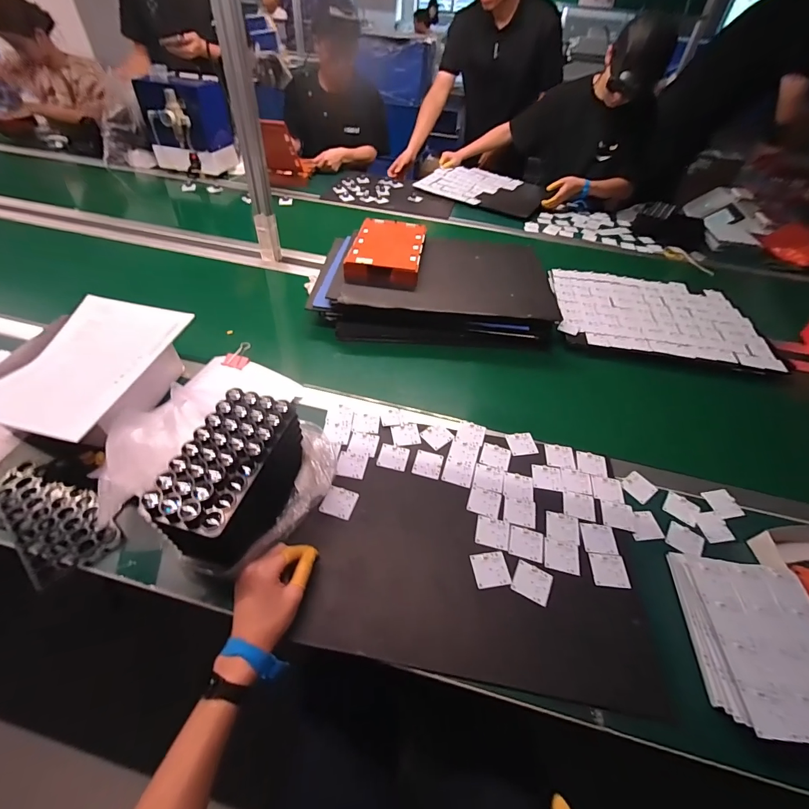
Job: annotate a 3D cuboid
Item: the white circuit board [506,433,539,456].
[{"bbox_3d":[0.210,0.069,0.693,0.046,0.006,0.046,-6,47,-11],"label":"white circuit board"}]

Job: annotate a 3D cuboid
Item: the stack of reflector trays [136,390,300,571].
[{"bbox_3d":[-0.224,0.107,0.526,0.110,0.147,0.202,12,47,6],"label":"stack of reflector trays"}]

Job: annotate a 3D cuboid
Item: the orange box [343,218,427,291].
[{"bbox_3d":[-0.042,-0.379,0.962,0.174,0.056,0.246,8,46,2],"label":"orange box"}]

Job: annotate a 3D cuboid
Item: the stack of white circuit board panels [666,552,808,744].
[{"bbox_3d":[0.440,0.292,0.480,0.145,0.057,0.200,8,46,2],"label":"stack of white circuit board panels"}]

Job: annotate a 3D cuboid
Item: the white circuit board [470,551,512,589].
[{"bbox_3d":[0.121,0.230,0.543,0.048,0.004,0.047,-3,47,-9],"label":"white circuit board"}]

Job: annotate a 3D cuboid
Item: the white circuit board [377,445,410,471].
[{"bbox_3d":[-0.018,0.088,0.657,0.048,0.004,0.047,12,47,5],"label":"white circuit board"}]

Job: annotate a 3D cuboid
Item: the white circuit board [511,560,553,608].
[{"bbox_3d":[0.177,0.244,0.533,0.049,0.004,0.045,23,49,15],"label":"white circuit board"}]

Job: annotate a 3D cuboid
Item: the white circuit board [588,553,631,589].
[{"bbox_3d":[0.291,0.235,0.550,0.050,0.004,0.046,6,46,0],"label":"white circuit board"}]

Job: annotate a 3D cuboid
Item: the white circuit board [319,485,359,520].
[{"bbox_3d":[-0.100,0.150,0.595,0.047,0.004,0.047,16,47,9],"label":"white circuit board"}]

